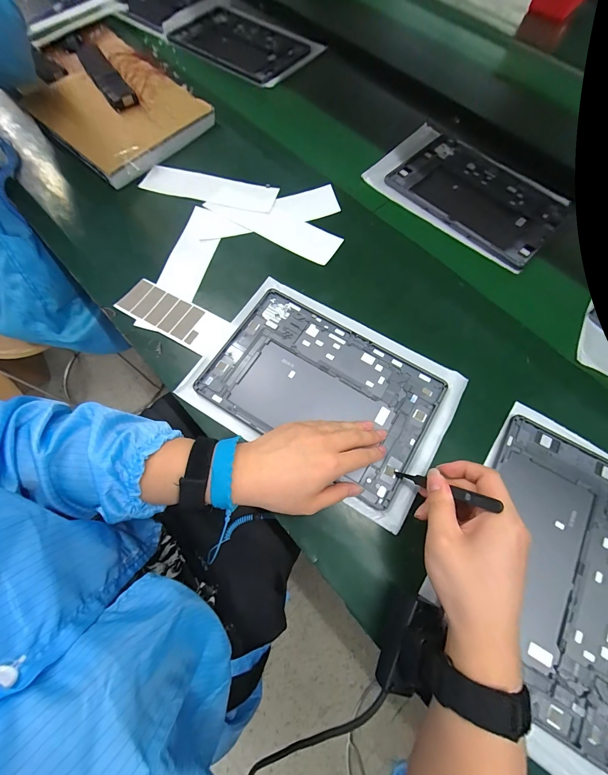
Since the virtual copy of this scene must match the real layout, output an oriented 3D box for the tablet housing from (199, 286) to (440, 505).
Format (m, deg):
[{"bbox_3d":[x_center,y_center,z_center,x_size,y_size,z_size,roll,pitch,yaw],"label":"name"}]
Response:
[{"bbox_3d":[0.021,-0.002,0.352,0.254,0.010,0.168,31,72,11],"label":"tablet housing"}]

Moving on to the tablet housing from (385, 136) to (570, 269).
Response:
[{"bbox_3d":[0.276,-0.307,0.469,0.243,0.014,0.182,40,74,13],"label":"tablet housing"}]

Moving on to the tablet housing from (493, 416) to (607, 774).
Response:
[{"bbox_3d":[0.249,0.171,0.291,0.162,0.009,0.250,30,72,10],"label":"tablet housing"}]

